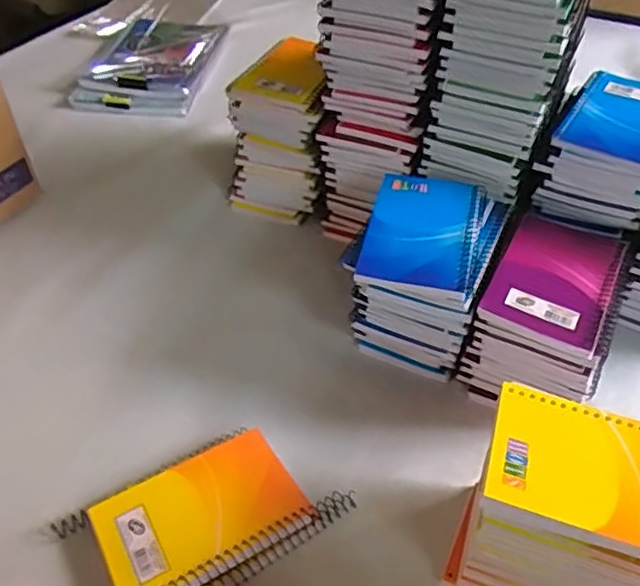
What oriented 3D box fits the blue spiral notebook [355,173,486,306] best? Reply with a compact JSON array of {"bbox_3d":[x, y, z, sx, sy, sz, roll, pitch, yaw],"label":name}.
[{"bbox_3d":[0.082,-0.049,0.486,0.083,0.011,0.129,12,45,10],"label":"blue spiral notebook"}]

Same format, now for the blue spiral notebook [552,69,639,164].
[{"bbox_3d":[0.256,-0.145,0.513,0.089,0.014,0.129,25,49,21],"label":"blue spiral notebook"}]

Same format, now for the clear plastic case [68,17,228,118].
[{"bbox_3d":[-0.242,-0.339,0.896,0.173,0.031,0.246,4,45,2],"label":"clear plastic case"}]

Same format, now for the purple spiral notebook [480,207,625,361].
[{"bbox_3d":[0.179,-0.009,0.469,0.082,0.013,0.133,22,48,19],"label":"purple spiral notebook"}]

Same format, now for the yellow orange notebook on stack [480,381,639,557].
[{"bbox_3d":[0.160,0.100,0.344,0.127,0.011,0.083,15,46,13],"label":"yellow orange notebook on stack"}]

